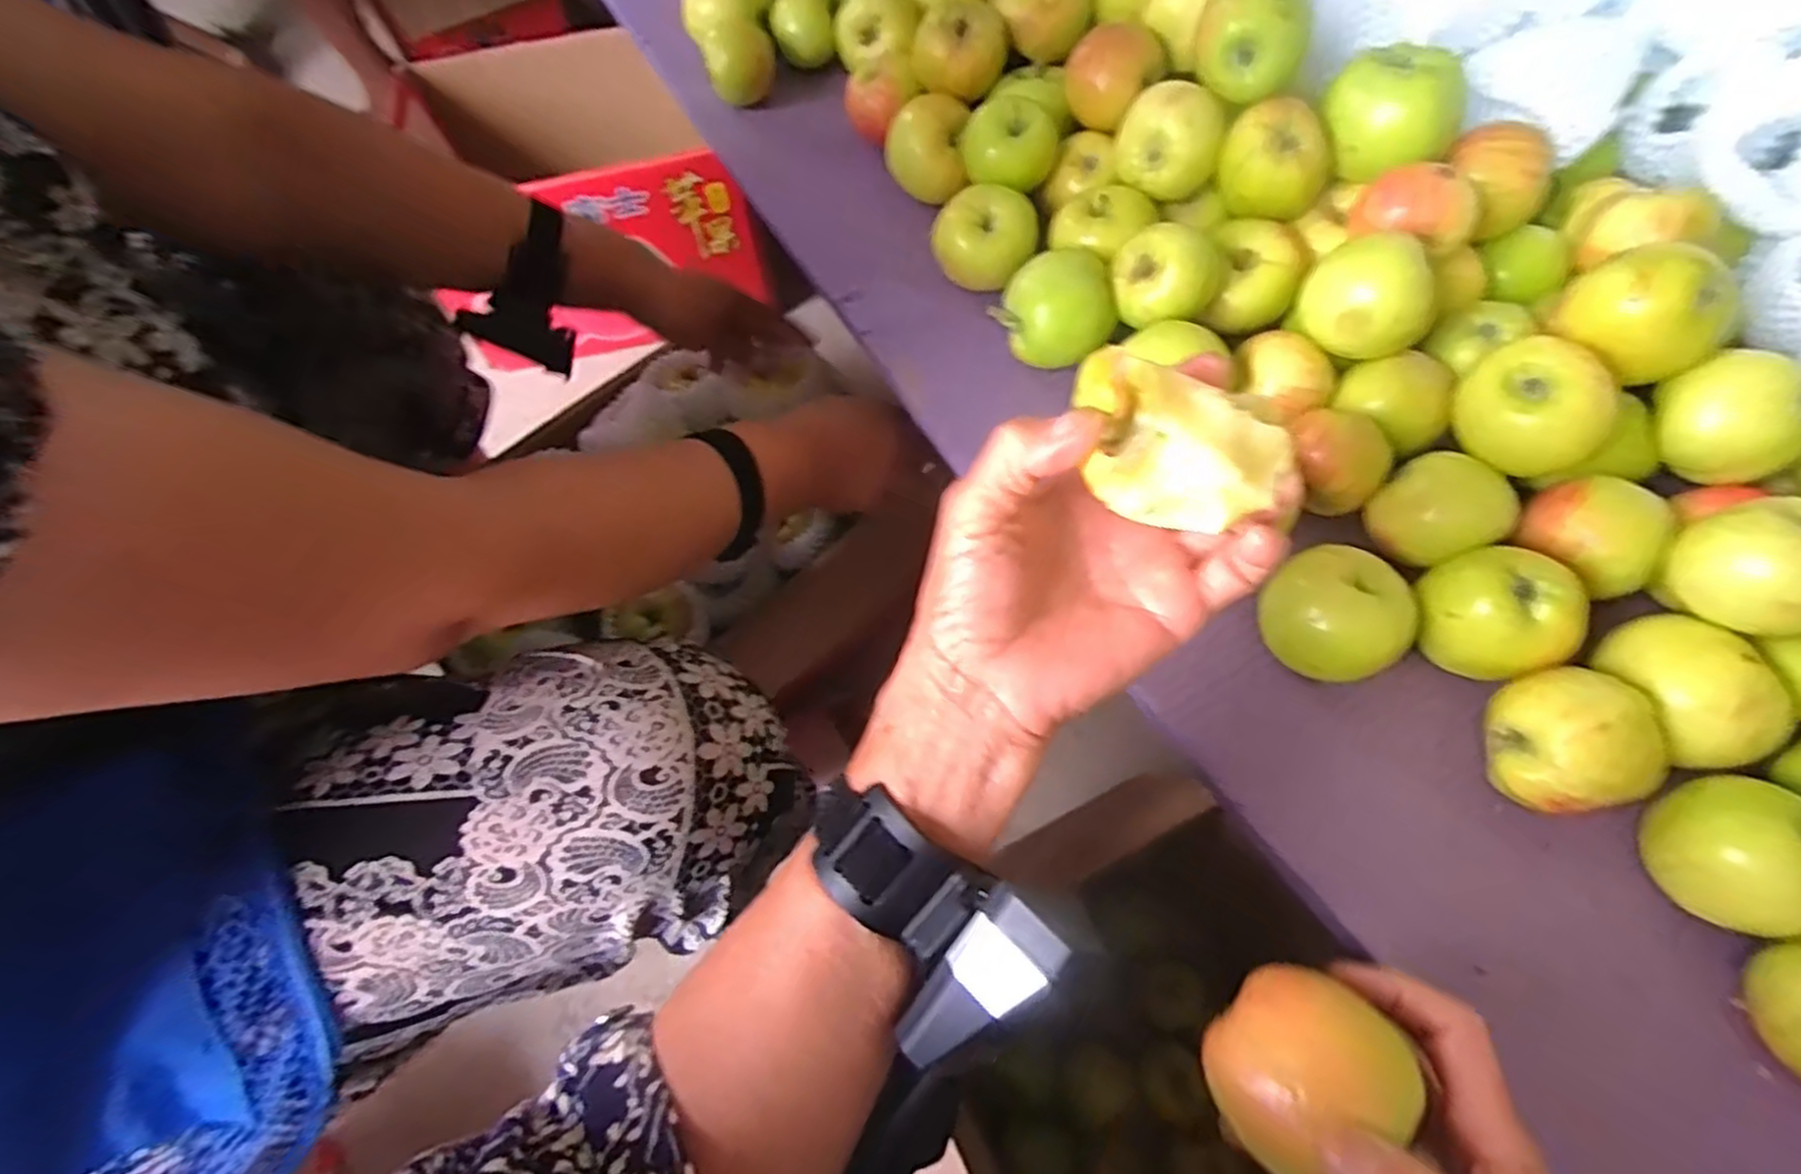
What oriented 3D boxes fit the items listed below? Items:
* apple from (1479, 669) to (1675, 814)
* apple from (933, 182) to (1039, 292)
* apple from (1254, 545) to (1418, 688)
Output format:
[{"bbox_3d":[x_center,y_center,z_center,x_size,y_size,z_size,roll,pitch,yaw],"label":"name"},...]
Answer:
[{"bbox_3d":[0.299,0.071,0.358,0.060,0.055,0.060,-1,65,1],"label":"apple"},{"bbox_3d":[0.054,-0.217,0.505,0.062,0.052,0.057,10,66,6],"label":"apple"},{"bbox_3d":[0.212,0.019,0.388,0.063,0.056,0.054,28,69,14],"label":"apple"}]

